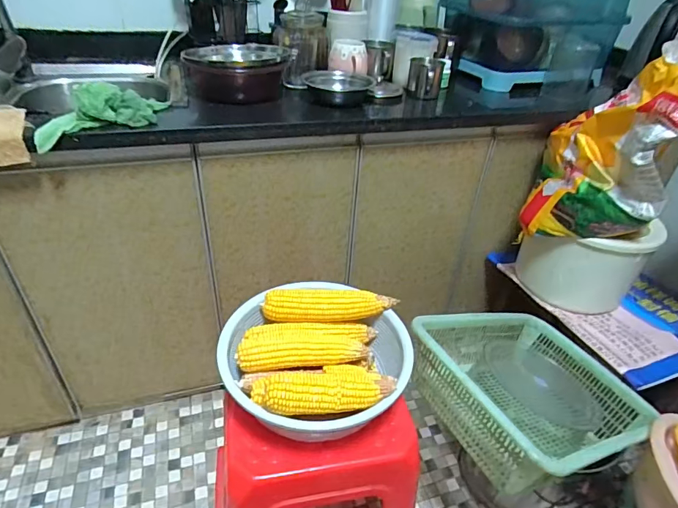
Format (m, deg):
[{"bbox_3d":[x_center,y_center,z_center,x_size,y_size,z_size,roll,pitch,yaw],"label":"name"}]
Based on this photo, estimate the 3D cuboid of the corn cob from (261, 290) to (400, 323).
[{"bbox_3d":[-0.015,0.085,0.720,0.215,0.045,0.040,3,36,-3],"label":"corn cob"}]

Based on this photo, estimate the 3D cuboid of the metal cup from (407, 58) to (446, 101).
[{"bbox_3d":[0.200,-0.409,1.013,0.075,0.079,0.075,10,36,7],"label":"metal cup"}]

